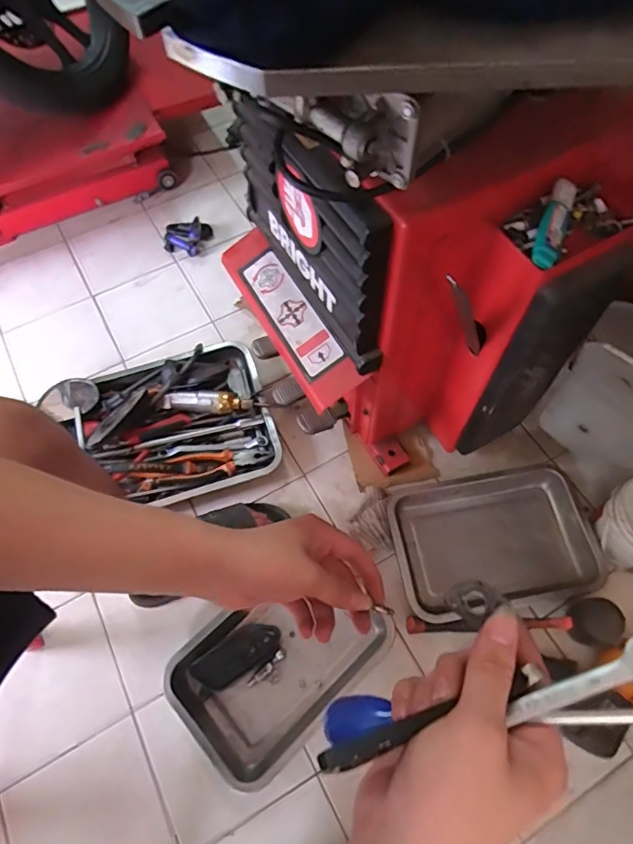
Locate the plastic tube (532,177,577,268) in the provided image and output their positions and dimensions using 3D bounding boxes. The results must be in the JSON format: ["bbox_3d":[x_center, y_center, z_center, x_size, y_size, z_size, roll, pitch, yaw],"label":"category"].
[{"bbox_3d":[0.236,-0.198,0.506,0.023,0.021,0.105,20,65,11],"label":"plastic tube"}]

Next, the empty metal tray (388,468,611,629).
[{"bbox_3d":[0.290,0.195,0.838,0.306,0.032,0.204,-11,63,-3],"label":"empty metal tray"}]

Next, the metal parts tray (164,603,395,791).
[{"bbox_3d":[-0.056,0.353,0.756,0.290,0.047,0.205,-41,68,-16],"label":"metal parts tray"}]

